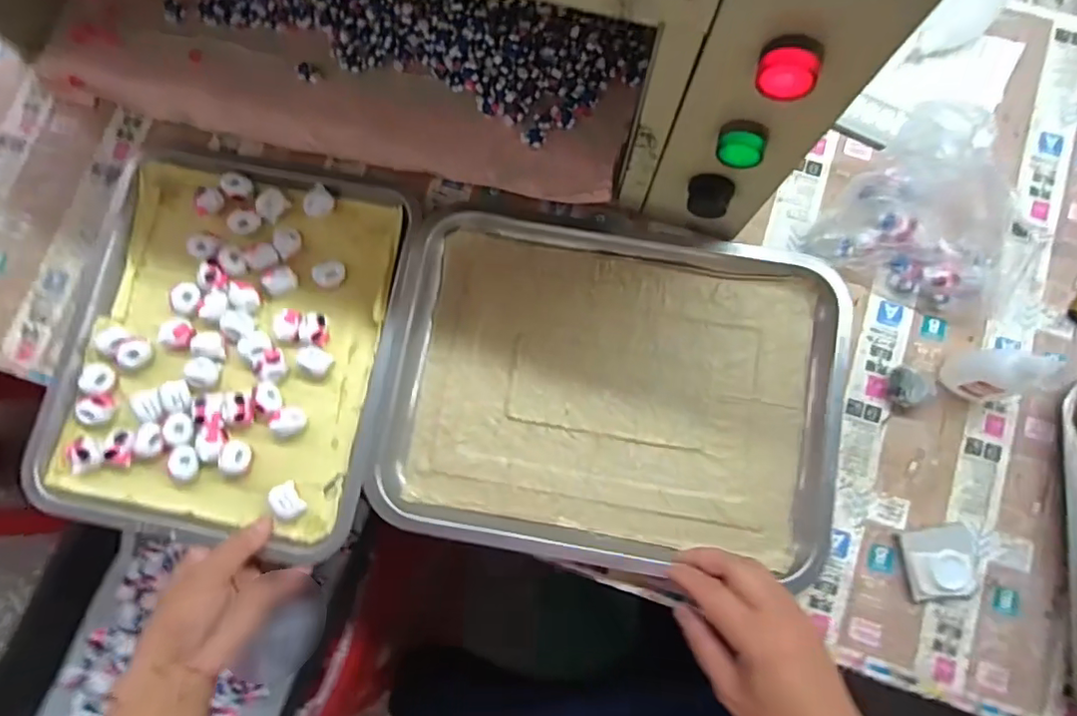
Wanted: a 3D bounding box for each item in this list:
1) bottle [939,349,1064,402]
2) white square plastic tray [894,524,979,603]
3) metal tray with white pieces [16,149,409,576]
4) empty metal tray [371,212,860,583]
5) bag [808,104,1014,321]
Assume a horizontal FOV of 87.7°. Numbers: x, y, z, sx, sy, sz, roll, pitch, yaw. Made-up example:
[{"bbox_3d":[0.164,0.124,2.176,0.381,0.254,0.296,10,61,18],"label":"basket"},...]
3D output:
[{"bbox_3d":[0.341,0.011,0.412,0.037,0.088,0.034,1,85,3],"label":"bottle"},{"bbox_3d":[0.306,0.156,0.422,0.058,0.018,0.053,-9,82,2],"label":"white square plastic tray"},{"bbox_3d":[-0.242,-0.013,0.452,0.256,0.032,0.295,10,83,4],"label":"metal tray with white pieces"},{"bbox_3d":[0.059,0.025,0.441,0.342,0.033,0.258,8,83,4],"label":"empty metal tray"},{"bbox_3d":[0.309,-0.106,0.423,0.143,0.100,0.098,32,82,6],"label":"bag"}]

